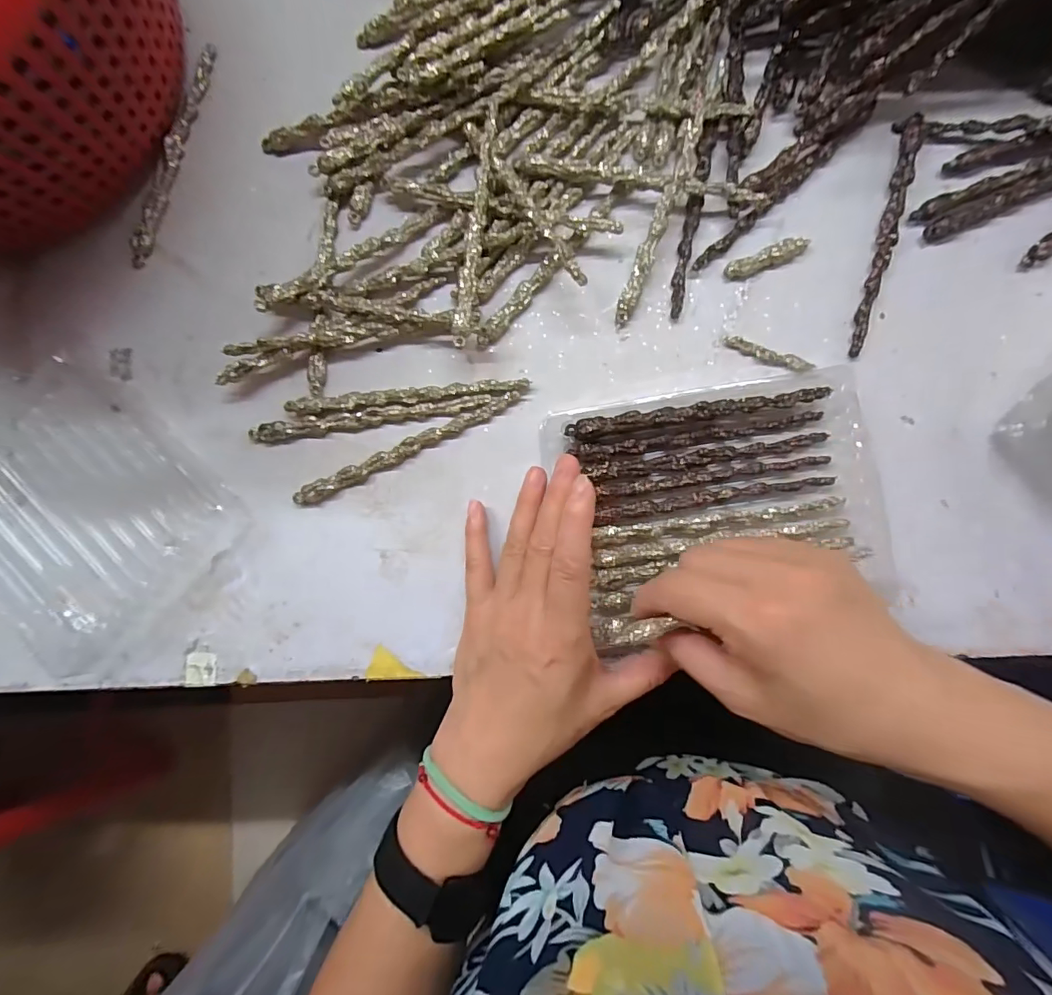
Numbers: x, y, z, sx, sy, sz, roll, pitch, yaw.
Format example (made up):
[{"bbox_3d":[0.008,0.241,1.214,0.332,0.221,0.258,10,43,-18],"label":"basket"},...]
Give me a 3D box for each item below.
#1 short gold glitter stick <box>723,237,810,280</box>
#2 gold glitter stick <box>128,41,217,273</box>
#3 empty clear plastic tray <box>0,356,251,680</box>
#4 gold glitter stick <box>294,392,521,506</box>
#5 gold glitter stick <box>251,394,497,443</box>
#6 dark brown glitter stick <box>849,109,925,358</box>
[{"bbox_3d":[0.150,-0.149,0.311,0.053,0.007,0.012,-22,86,3],"label":"short gold glitter stick"},{"bbox_3d":[-0.239,-0.234,0.340,0.014,0.011,0.159,16,89,4],"label":"gold glitter stick"},{"bbox_3d":[-0.299,0.004,0.326,0.189,0.027,0.150,42,91,4],"label":"empty clear plastic tray"},{"bbox_3d":[-0.075,-0.031,0.317,0.151,0.008,0.013,-25,86,2],"label":"gold glitter stick"},{"bbox_3d":[-0.098,-0.050,0.318,0.153,0.009,0.012,-8,87,3],"label":"gold glitter stick"},{"bbox_3d":[0.221,-0.161,0.308,0.011,0.010,0.152,15,89,4],"label":"dark brown glitter stick"}]

